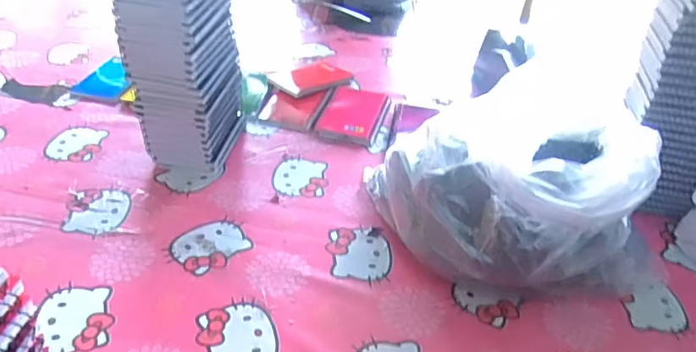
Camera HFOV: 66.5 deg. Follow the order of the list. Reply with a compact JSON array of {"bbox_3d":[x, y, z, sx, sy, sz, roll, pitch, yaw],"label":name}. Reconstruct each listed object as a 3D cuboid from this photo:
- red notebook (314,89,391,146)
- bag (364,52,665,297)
[{"bbox_3d":[0.009,-0.096,0.824,0.095,0.021,0.122,12,39,9],"label":"red notebook"},{"bbox_3d":[0.189,-0.008,0.591,0.267,0.194,0.262,-13,42,-21],"label":"bag"}]

